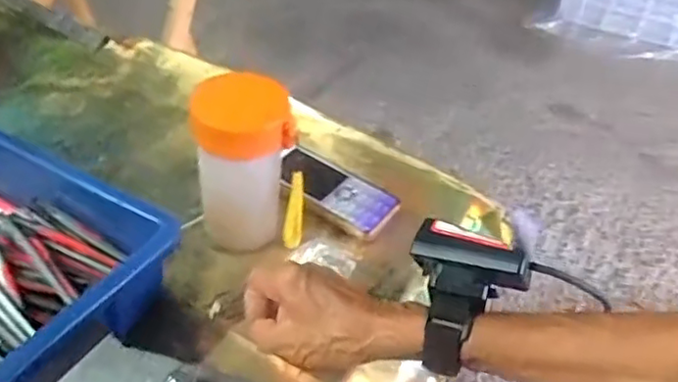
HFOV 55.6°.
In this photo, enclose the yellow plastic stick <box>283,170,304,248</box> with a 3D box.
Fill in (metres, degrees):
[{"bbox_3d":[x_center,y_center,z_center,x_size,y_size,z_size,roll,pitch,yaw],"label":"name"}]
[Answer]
[{"bbox_3d":[-0.035,0.019,0.496,0.014,0.082,0.006,6,41,0],"label":"yellow plastic stick"}]

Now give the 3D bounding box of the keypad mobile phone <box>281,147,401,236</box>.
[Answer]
[{"bbox_3d":[-0.007,-0.001,0.568,0.118,0.020,0.045,33,48,27],"label":"keypad mobile phone"}]

